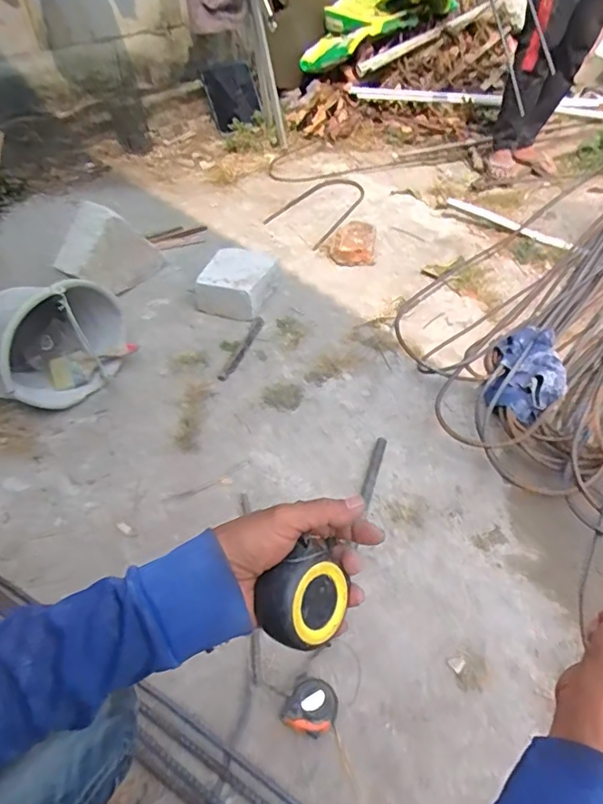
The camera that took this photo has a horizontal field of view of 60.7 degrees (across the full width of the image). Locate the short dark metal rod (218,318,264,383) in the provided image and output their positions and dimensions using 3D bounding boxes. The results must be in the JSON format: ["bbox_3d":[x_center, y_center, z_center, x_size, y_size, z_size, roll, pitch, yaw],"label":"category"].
[{"bbox_3d":[-0.147,-0.127,1.264,0.024,0.025,0.240,16,51,15],"label":"short dark metal rod"}]

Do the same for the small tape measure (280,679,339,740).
[{"bbox_3d":[0.014,0.436,0.738,0.073,0.031,0.065,19,49,17],"label":"small tape measure"}]

